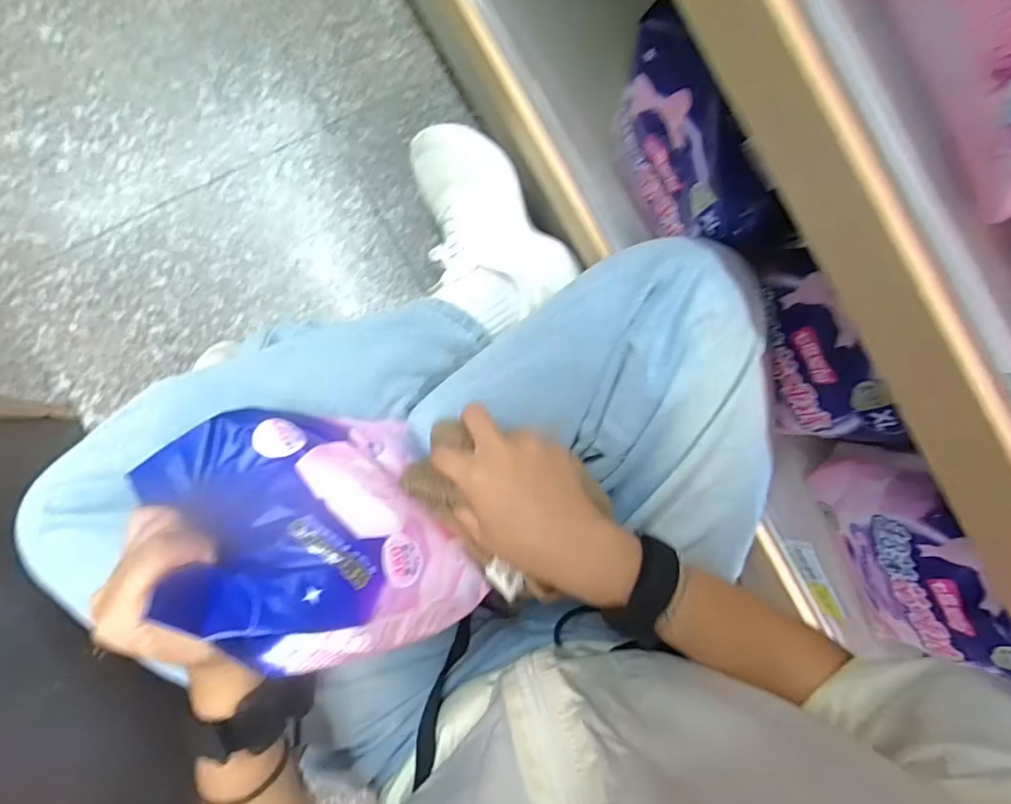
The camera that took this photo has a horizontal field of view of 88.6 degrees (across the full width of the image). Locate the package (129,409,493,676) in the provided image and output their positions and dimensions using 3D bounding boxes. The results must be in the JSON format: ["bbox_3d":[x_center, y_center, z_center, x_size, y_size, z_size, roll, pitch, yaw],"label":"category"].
[{"bbox_3d":[-0.104,0.072,0.313,0.052,0.175,0.148,-51,58,32],"label":"package"}]

